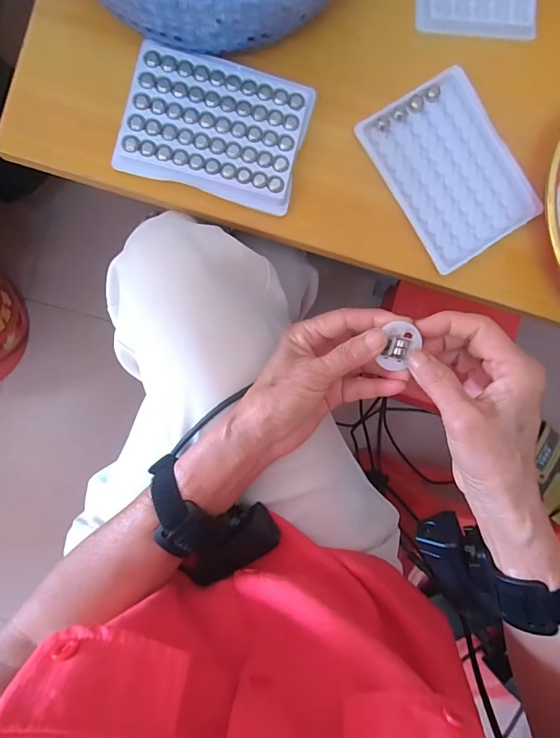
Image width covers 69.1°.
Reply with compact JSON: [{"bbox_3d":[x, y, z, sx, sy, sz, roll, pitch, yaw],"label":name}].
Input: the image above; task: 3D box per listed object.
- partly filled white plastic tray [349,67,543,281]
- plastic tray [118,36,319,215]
[{"bbox_3d":[0.128,-0.149,0.307,0.095,0.007,0.128,-33,93,-3],"label":"partly filled white plastic tray"},{"bbox_3d":[-0.047,-0.172,0.294,0.124,0.014,0.092,14,90,-4],"label":"plastic tray"}]

